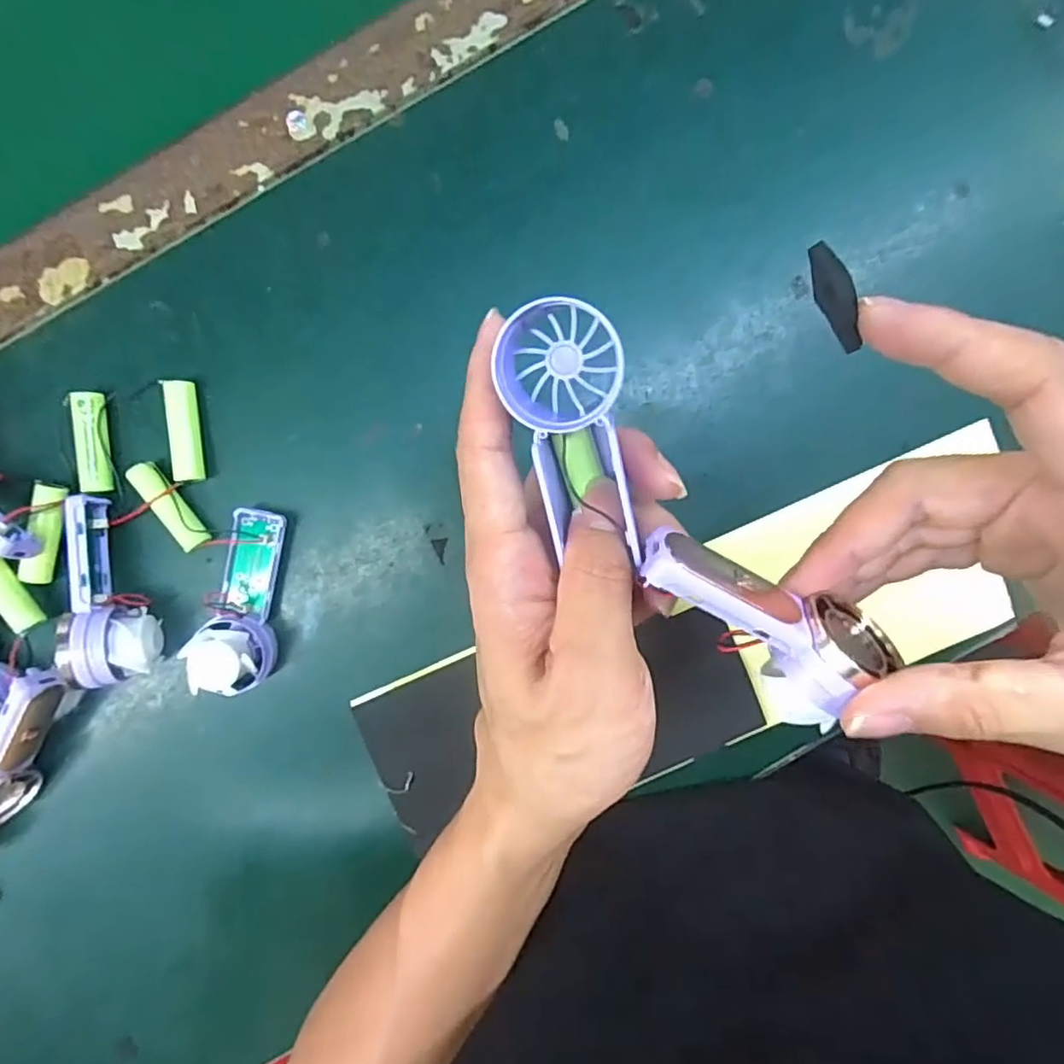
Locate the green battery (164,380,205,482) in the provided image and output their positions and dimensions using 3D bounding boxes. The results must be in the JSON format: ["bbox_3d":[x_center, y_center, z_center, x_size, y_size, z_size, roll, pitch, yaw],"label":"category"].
[{"bbox_3d":[-0.177,-0.051,0.317,0.013,0.012,0.050,-4,95,-2],"label":"green battery"}]

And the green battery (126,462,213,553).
[{"bbox_3d":[-0.186,-0.013,0.318,0.014,0.014,0.050,-35,95,1],"label":"green battery"}]

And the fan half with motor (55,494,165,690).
[{"bbox_3d":[-0.214,0.029,0.311,0.034,0.039,0.092,-12,95,-1],"label":"fan half with motor"}]

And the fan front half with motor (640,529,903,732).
[{"bbox_3d":[0.073,0.029,0.195,0.090,0.027,0.040,31,93,-9],"label":"fan front half with motor"}]

